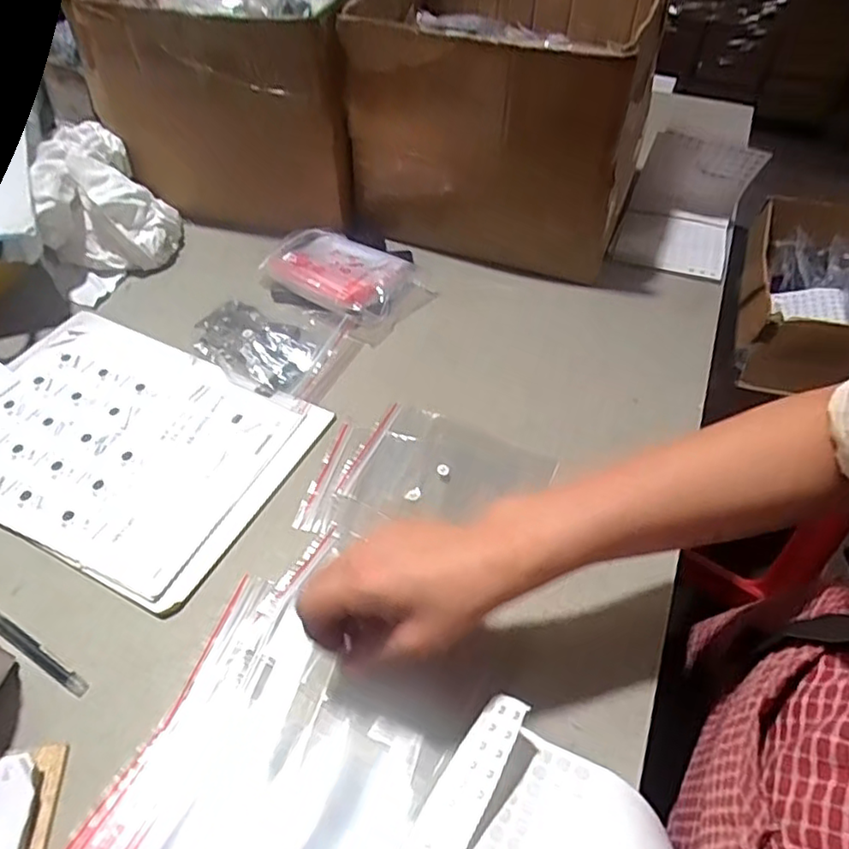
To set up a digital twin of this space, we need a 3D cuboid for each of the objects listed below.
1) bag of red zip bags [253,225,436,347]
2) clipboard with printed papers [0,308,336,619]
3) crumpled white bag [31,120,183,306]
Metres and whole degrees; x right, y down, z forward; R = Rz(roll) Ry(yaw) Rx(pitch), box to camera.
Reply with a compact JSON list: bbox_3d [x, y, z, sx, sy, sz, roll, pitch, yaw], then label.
[{"bbox_3d":[-0.093,-0.168,0.712,0.186,0.036,0.126,36,57,27],"label":"bag of red zip bags"},{"bbox_3d":[-0.282,0.008,0.571,0.325,0.007,0.228,21,52,17],"label":"clipboard with printed papers"},{"bbox_3d":[-0.374,-0.254,0.736,0.152,0.099,0.199,-20,52,-17],"label":"crumpled white bag"}]

